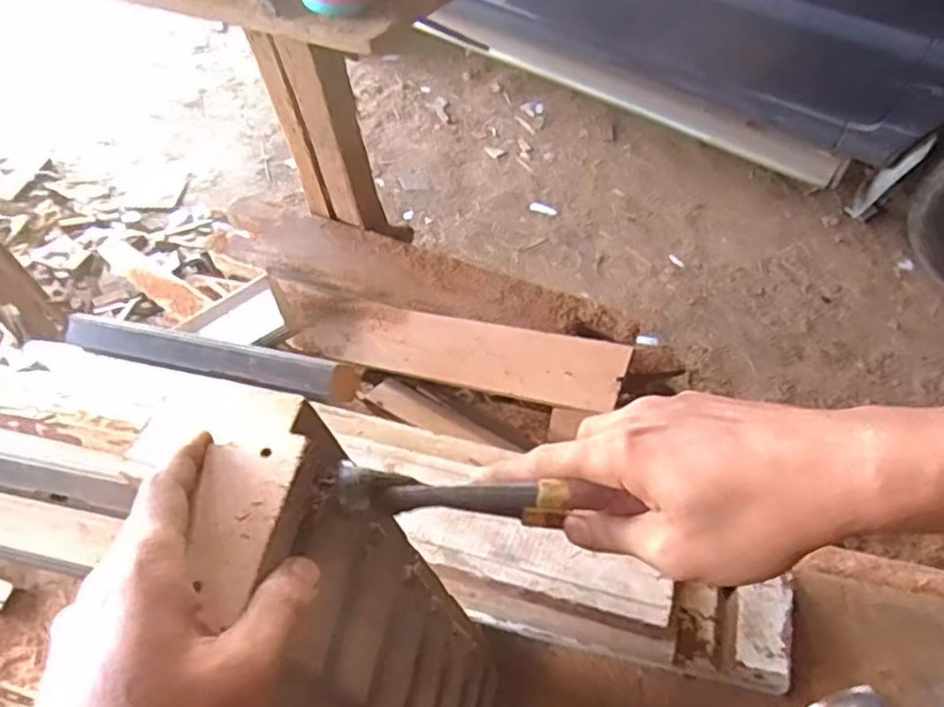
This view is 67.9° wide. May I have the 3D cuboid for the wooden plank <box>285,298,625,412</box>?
[{"bbox_3d":[-0.031,-0.007,1.104,0.532,0.023,0.110,9,76,22],"label":"wooden plank"}]

